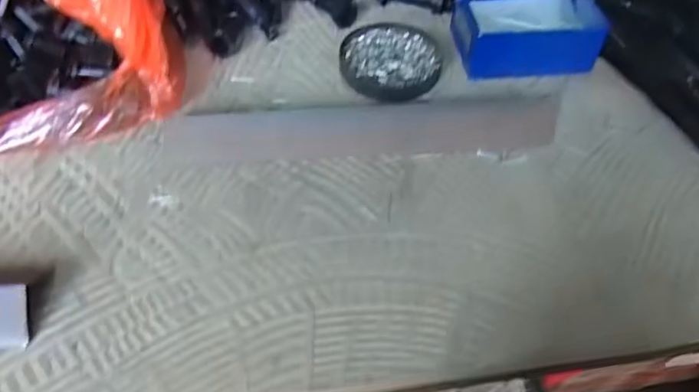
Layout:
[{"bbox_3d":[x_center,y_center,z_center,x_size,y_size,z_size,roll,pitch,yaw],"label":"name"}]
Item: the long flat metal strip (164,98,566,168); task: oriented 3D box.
[{"bbox_3d":[0.014,-0.051,0.432,0.299,0.006,0.058,-4,51,-4],"label":"long flat metal strip"}]

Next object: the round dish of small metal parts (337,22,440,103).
[{"bbox_3d":[0.035,-0.117,0.485,0.083,0.010,0.091,1,52,-1],"label":"round dish of small metal parts"}]

